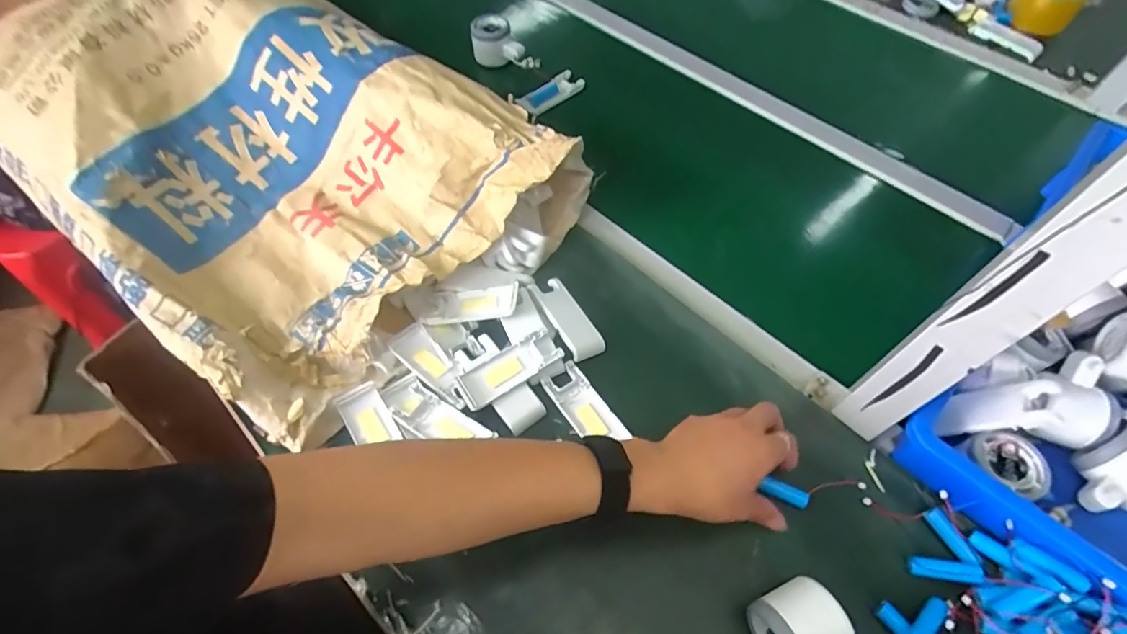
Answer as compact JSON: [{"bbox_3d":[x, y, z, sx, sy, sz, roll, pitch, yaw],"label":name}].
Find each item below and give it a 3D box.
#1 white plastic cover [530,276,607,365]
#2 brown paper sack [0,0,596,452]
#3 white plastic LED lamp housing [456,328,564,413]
[{"bbox_3d":[0.003,0.001,0.559,0.037,0.020,0.104,-25,61,-15],"label":"white plastic cover"},{"bbox_3d":[-0.352,-0.194,0.604,0.658,0.142,0.405,33,63,19],"label":"brown paper sack"},{"bbox_3d":[-0.052,0.052,0.514,0.100,0.020,0.039,-29,62,-17],"label":"white plastic LED lamp housing"}]

